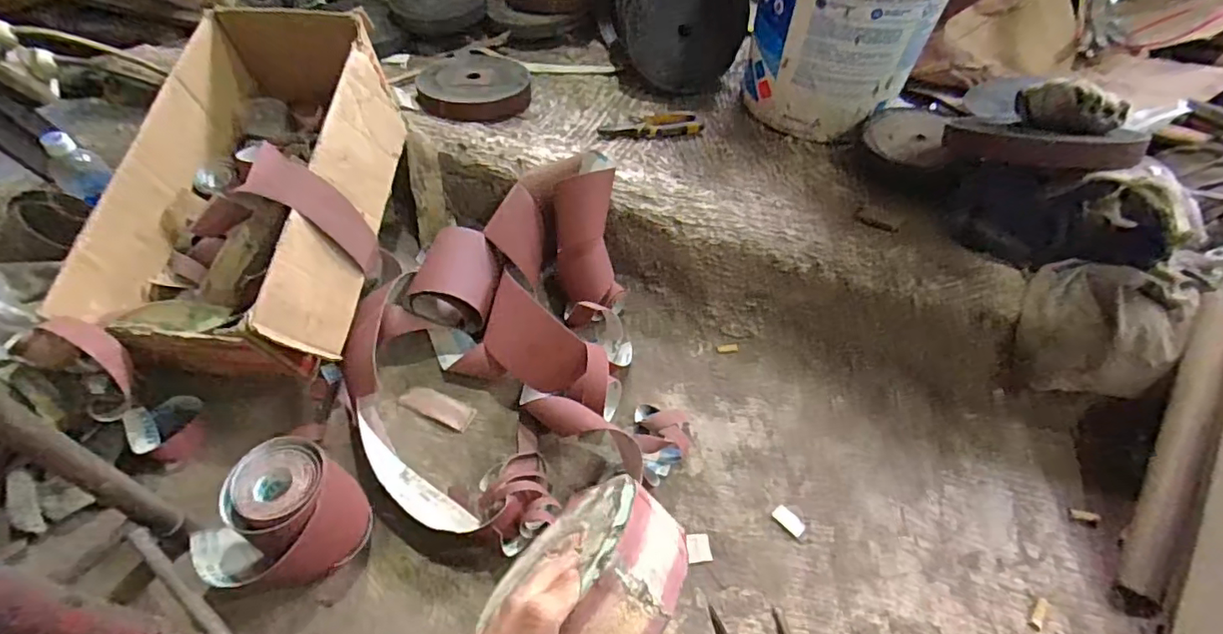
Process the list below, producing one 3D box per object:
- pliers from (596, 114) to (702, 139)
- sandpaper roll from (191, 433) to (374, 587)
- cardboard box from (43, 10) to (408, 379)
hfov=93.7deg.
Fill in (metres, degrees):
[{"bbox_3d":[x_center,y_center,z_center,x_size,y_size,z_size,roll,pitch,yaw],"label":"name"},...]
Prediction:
[{"bbox_3d":[0.068,-0.324,0.973,0.170,0.017,0.058,-12,53,-12],"label":"pliers"},{"bbox_3d":[-0.314,0.199,0.552,0.106,0.114,0.134,23,55,15],"label":"sandpaper roll"},{"bbox_3d":[-0.445,-0.165,0.740,0.288,0.167,0.480,3,51,0],"label":"cardboard box"}]

